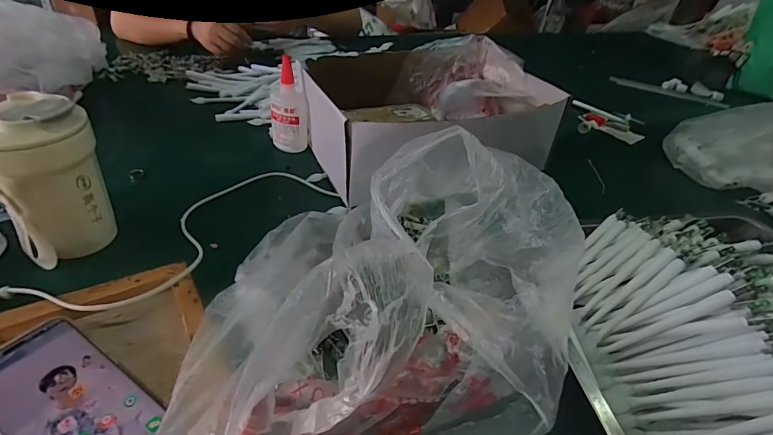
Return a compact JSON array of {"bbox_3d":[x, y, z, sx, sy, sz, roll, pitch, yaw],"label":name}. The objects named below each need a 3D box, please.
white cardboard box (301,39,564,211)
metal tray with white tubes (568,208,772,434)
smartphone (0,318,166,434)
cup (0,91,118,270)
[{"bbox_3d":[0.056,-0.161,0.635,0.352,0.137,0.265,-16,44,-26],"label":"white cardboard box"},{"bbox_3d":[0.316,0.087,0.392,0.345,0.070,0.257,-2,40,-11],"label":"metal tray with white tubes"},{"bbox_3d":[-0.233,0.137,0.300,0.163,0.005,0.075,27,43,21],"label":"smartphone"},{"bbox_3d":[-0.324,-0.036,0.402,0.087,0.153,0.075,-20,46,-29],"label":"cup"}]

